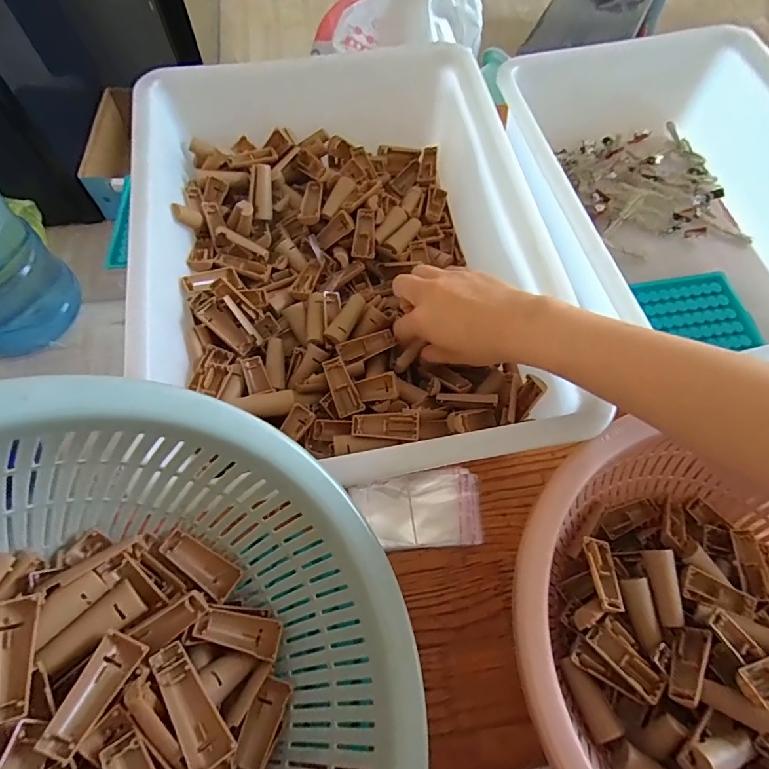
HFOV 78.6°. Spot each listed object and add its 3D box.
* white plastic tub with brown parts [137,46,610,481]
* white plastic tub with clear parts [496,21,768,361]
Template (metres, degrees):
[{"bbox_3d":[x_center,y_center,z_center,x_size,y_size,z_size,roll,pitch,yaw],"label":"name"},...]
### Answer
[{"bbox_3d":[-0.044,-0.142,0.433,0.321,0.101,0.474,-8,67,-6],"label":"white plastic tub with brown parts"},{"bbox_3d":[0.290,-0.187,0.476,0.312,0.118,0.368,-6,66,-6],"label":"white plastic tub with clear parts"}]

